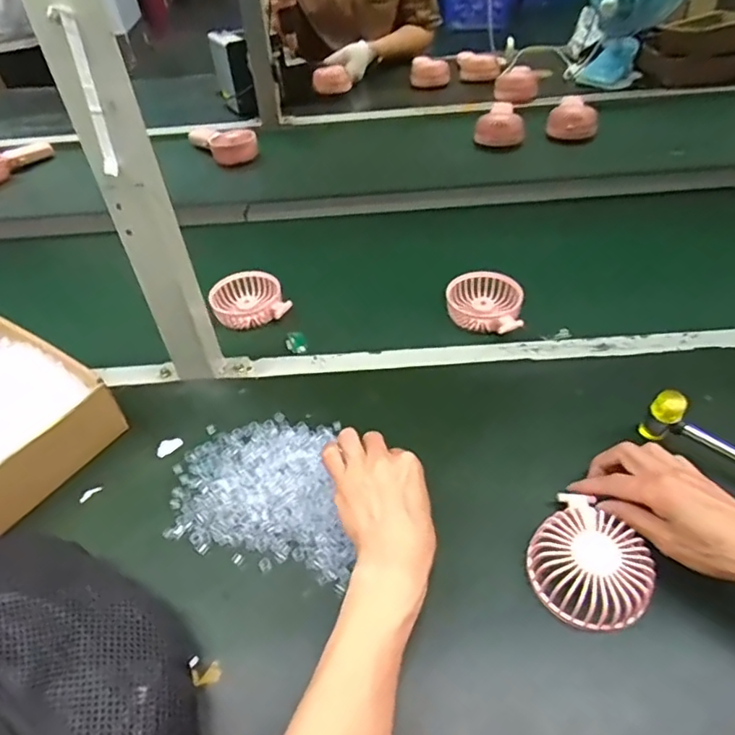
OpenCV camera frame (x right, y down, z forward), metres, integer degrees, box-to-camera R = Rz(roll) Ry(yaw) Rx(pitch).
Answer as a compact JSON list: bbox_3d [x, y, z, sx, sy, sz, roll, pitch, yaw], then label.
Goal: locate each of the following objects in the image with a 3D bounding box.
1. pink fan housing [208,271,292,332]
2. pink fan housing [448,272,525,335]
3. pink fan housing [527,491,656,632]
[{"bbox_3d":[-0.153,-0.086,0.733,0.092,0.032,0.081,-18,46,-12],"label":"pink fan housing"},{"bbox_3d":[0.145,-0.075,0.709,0.090,0.038,0.097,6,46,12],"label":"pink fan housing"},{"bbox_3d":[0.168,0.148,0.430,0.081,0.035,0.087,-3,44,3],"label":"pink fan housing"}]

